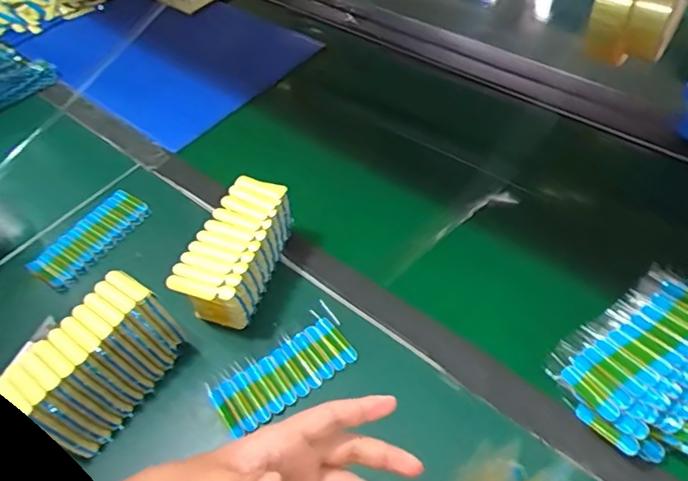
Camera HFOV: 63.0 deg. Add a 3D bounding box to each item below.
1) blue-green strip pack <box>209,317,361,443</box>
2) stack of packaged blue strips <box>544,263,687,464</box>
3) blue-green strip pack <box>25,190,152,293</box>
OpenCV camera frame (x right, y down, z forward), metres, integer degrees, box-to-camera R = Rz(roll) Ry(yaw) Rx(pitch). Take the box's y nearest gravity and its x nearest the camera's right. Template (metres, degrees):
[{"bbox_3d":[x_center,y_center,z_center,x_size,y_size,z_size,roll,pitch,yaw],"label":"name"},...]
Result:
[{"bbox_3d":[-0.064,0.144,0.597,0.149,0.022,0.063,-29,54,-17],"label":"blue-green strip pack"},{"bbox_3d":[0.299,0.117,0.534,0.180,0.076,0.135,-30,54,-18],"label":"stack of packaged blue strips"},{"bbox_3d":[-0.330,-0.003,0.732,0.067,0.020,0.154,28,59,26],"label":"blue-green strip pack"}]

